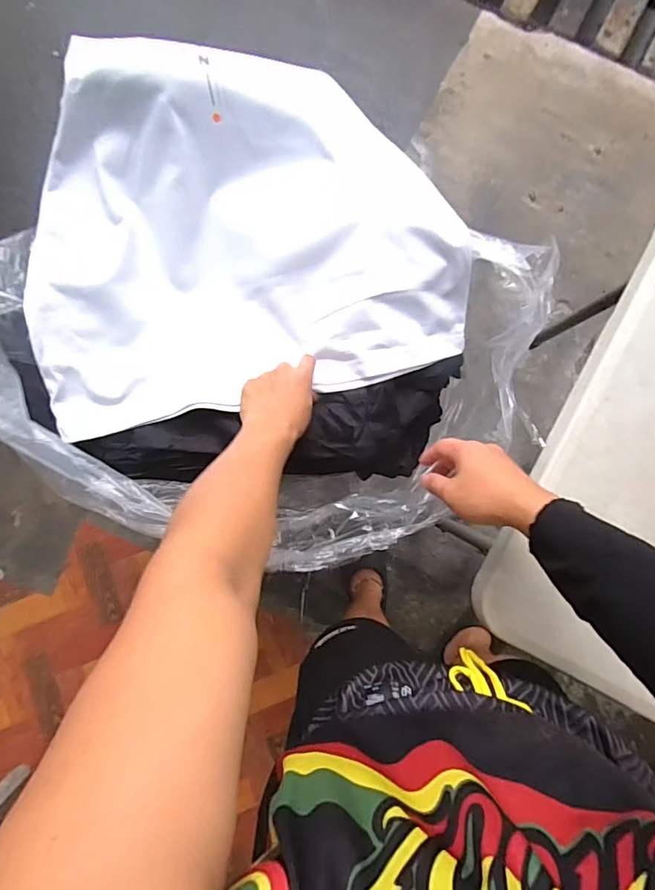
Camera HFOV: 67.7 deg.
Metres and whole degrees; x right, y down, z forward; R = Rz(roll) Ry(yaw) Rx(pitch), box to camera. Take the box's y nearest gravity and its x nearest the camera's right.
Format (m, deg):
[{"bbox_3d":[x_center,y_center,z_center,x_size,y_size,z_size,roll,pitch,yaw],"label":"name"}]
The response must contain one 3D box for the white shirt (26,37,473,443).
[{"bbox_3d":[-0.109,-0.265,0.616,0.528,0.129,0.406,-11,85,0],"label":"white shirt"}]

